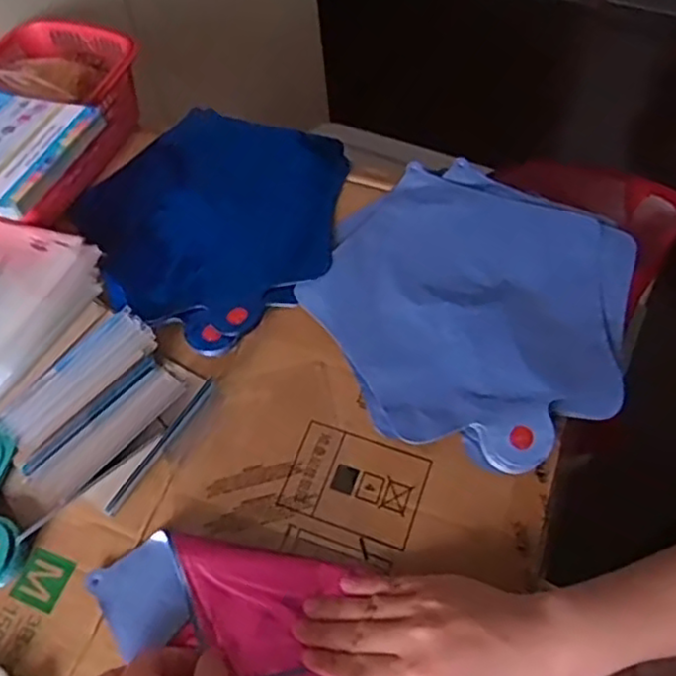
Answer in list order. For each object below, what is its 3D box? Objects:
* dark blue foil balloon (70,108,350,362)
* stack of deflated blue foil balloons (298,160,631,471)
[{"bbox_3d":[-0.095,-0.107,0.579,0.223,0.024,0.208,-40,66,-18],"label":"dark blue foil balloon"},{"bbox_3d":[0.103,-0.031,0.524,0.230,0.014,0.243,24,64,16],"label":"stack of deflated blue foil balloons"}]

